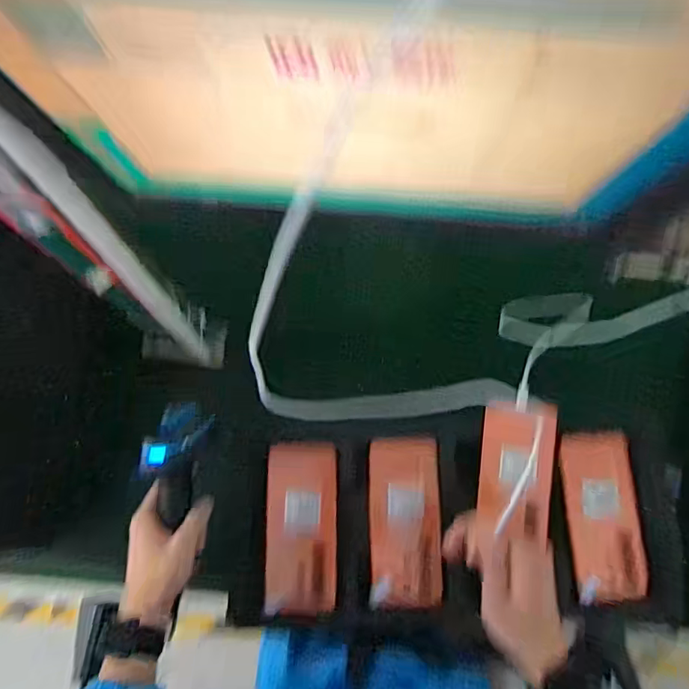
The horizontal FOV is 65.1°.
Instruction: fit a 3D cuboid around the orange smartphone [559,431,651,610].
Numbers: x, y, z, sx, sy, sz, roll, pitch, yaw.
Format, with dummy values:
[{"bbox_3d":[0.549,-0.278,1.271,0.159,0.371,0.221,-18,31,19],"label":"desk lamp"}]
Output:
[{"bbox_3d":[0.292,0.190,0.608,0.079,0.011,0.176,-3,76,-1],"label":"orange smartphone"}]

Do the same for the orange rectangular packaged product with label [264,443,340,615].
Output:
[{"bbox_3d":[-0.047,0.201,0.600,0.077,0.016,0.178,0,76,-1],"label":"orange rectangular packaged product with label"}]

